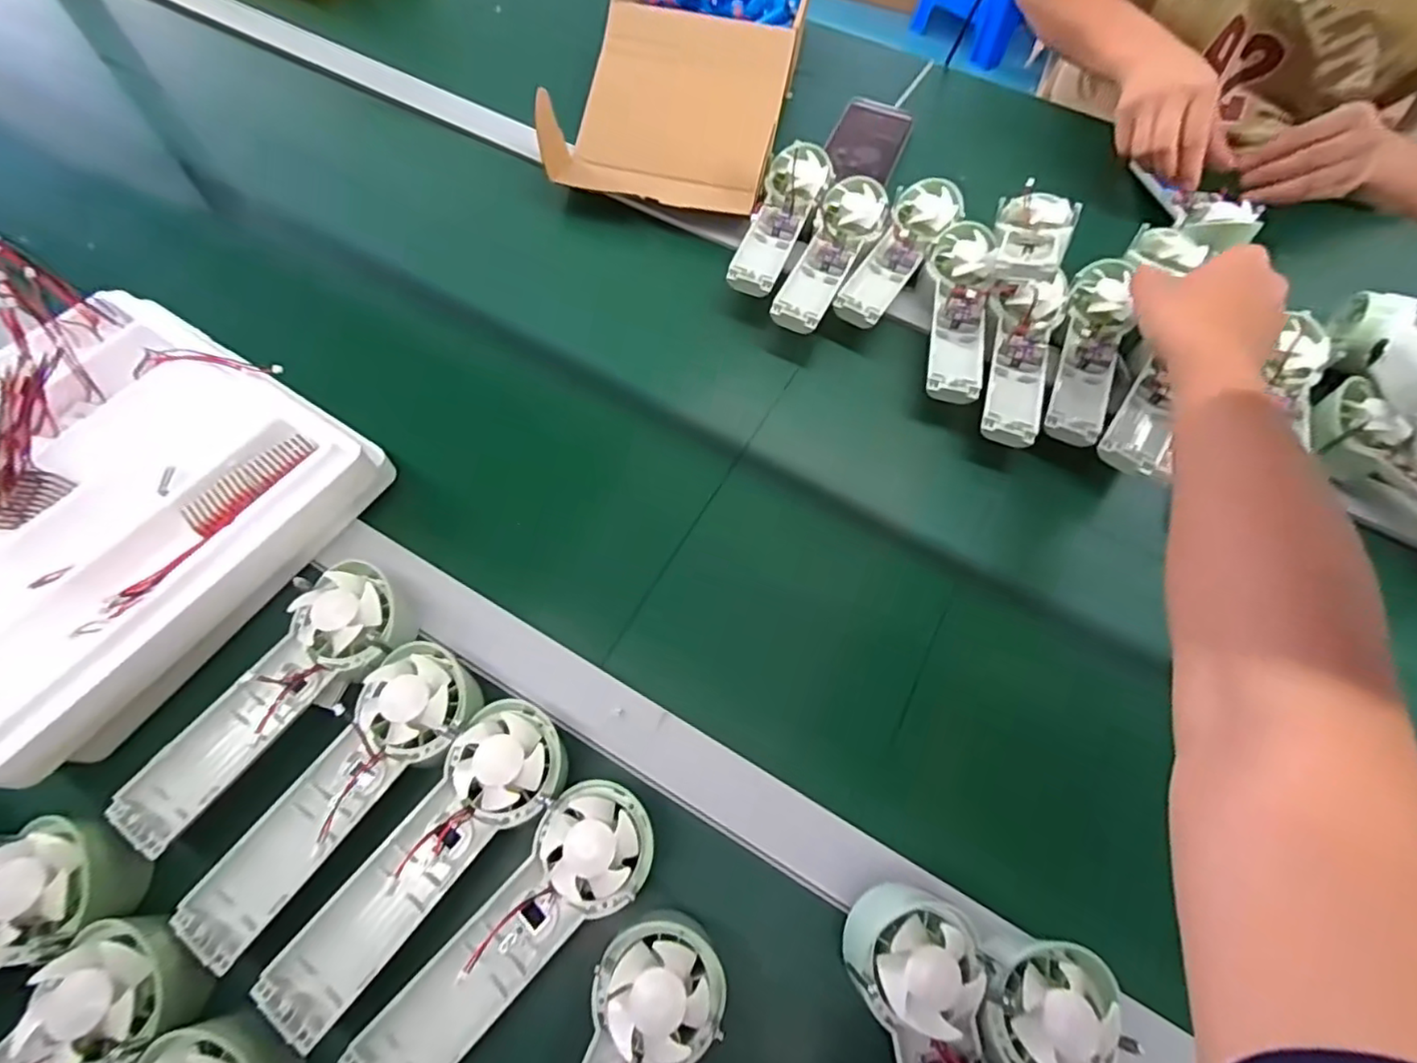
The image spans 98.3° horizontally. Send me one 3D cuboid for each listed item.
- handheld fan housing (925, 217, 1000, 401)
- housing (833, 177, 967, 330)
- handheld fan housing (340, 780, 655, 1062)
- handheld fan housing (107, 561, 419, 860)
[{"bbox_3d":[0.214,-0.187,0.516,0.051,0.032,0.175,10,64,2],"label":"handheld fan housing"},{"bbox_3d":[0.172,-0.252,0.550,0.059,0.031,0.179,28,66,11],"label":"housing"},{"bbox_3d":[-0.097,0.208,0.307,0.061,0.032,0.171,36,68,14],"label":"handheld fan housing"},{"bbox_3d":[-0.255,0.092,0.355,0.062,0.034,0.174,40,69,16],"label":"handheld fan housing"}]

